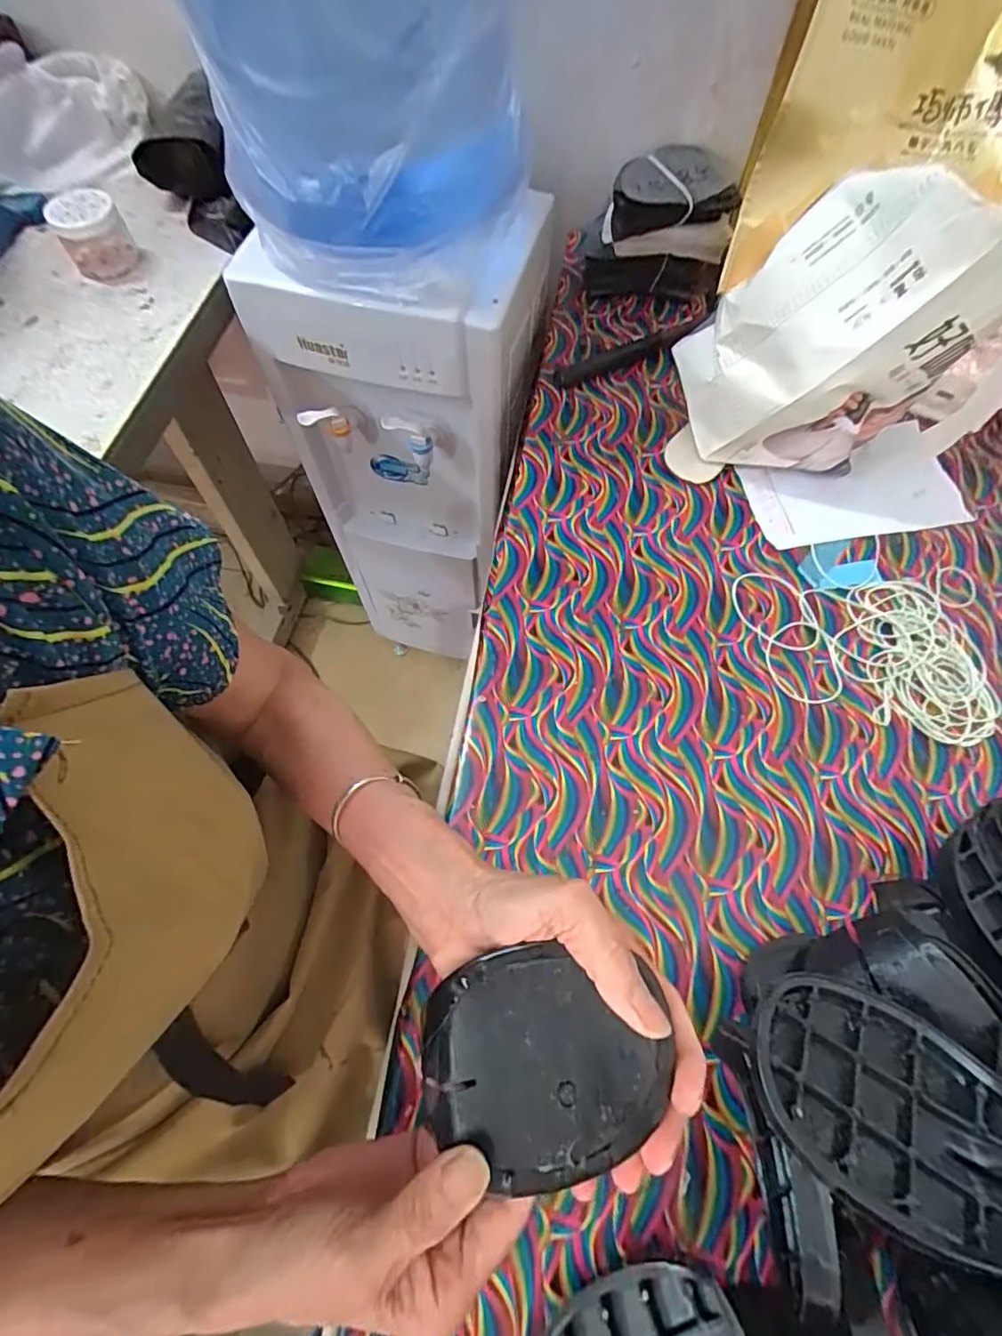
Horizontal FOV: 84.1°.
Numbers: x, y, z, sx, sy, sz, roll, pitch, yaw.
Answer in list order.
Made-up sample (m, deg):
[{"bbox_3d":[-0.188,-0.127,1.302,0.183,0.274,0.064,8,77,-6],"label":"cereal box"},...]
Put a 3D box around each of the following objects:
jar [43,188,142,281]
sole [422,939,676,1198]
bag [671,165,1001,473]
[{"bbox_3d":[-0.419,-0.447,0.570,0.065,0.058,0.068,1,66,-1],"label":"jar"},{"bbox_3d":[0.018,0.179,0.254,0.105,0.032,0.087,-1,66,-2],"label":"sole"},{"bbox_3d":[0.285,-0.261,0.457,0.242,0.218,0.107,8,66,2],"label":"bag"}]

